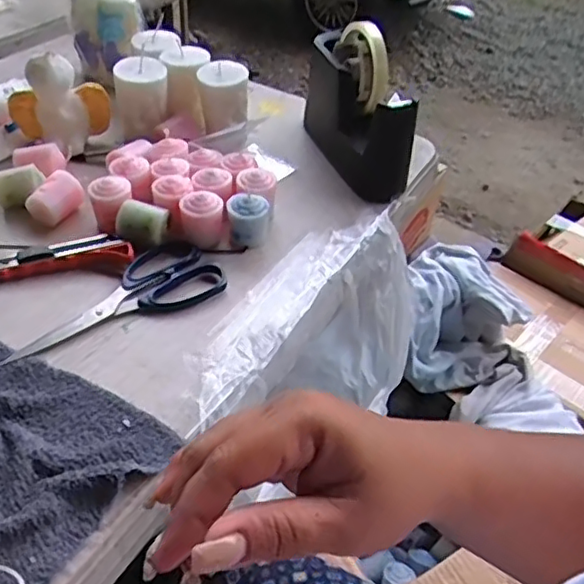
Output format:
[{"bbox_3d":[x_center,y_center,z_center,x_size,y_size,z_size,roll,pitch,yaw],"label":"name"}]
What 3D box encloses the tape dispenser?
[{"bbox_3d":[0.068,-0.196,0.656,0.057,0.137,0.175,-10,44,-15],"label":"tape dispenser"}]

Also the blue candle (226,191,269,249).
[{"bbox_3d":[-0.040,-0.066,0.568,0.032,0.046,0.032,27,47,22],"label":"blue candle"}]

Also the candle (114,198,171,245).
[{"bbox_3d":[-0.134,-0.059,0.557,0.044,0.036,0.030,6,43,2],"label":"candle"}]

